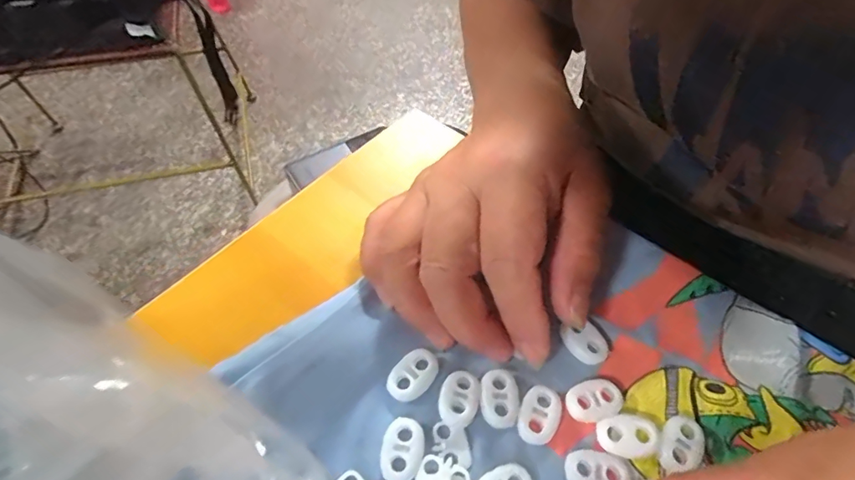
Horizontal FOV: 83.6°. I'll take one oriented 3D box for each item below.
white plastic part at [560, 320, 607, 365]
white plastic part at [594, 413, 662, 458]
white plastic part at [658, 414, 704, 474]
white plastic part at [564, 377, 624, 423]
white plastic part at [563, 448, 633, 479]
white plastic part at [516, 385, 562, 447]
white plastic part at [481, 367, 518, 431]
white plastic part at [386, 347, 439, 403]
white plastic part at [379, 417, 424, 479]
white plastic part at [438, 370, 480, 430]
[{"bbox_3d":[0.065,0.042,0.199,0.020,0.006,0.013,36,59,21],"label":"white plastic part"},{"bbox_3d":[0.075,0.072,0.177,0.021,0.004,0.015,1,54,-1],"label":"white plastic part"},{"bbox_3d":[0.094,0.075,0.178,0.014,0.005,0.023,34,60,21],"label":"white plastic part"},{"bbox_3d":[0.065,0.062,0.186,0.021,0.004,0.015,-14,56,-12],"label":"white plastic part"},{"bbox_3d":[0.060,0.084,0.171,0.022,0.005,0.015,13,55,8],"label":"white plastic part"},{"bbox_3d":[0.042,0.067,0.182,0.015,0.005,0.021,27,57,17],"label":"white plastic part"},{"bbox_3d":[0.028,0.061,0.186,0.014,0.004,0.022,8,53,2],"label":"white plastic part"},{"bbox_3d":[-0.006,0.053,0.188,0.021,0.005,0.015,-37,64,-27],"label":"white plastic part"},{"bbox_3d":[-0.009,0.077,0.174,0.015,0.004,0.022,12,54,5],"label":"white plastic part"},{"bbox_3d":[0.012,0.061,0.184,0.015,0.006,0.021,19,55,11],"label":"white plastic part"}]

